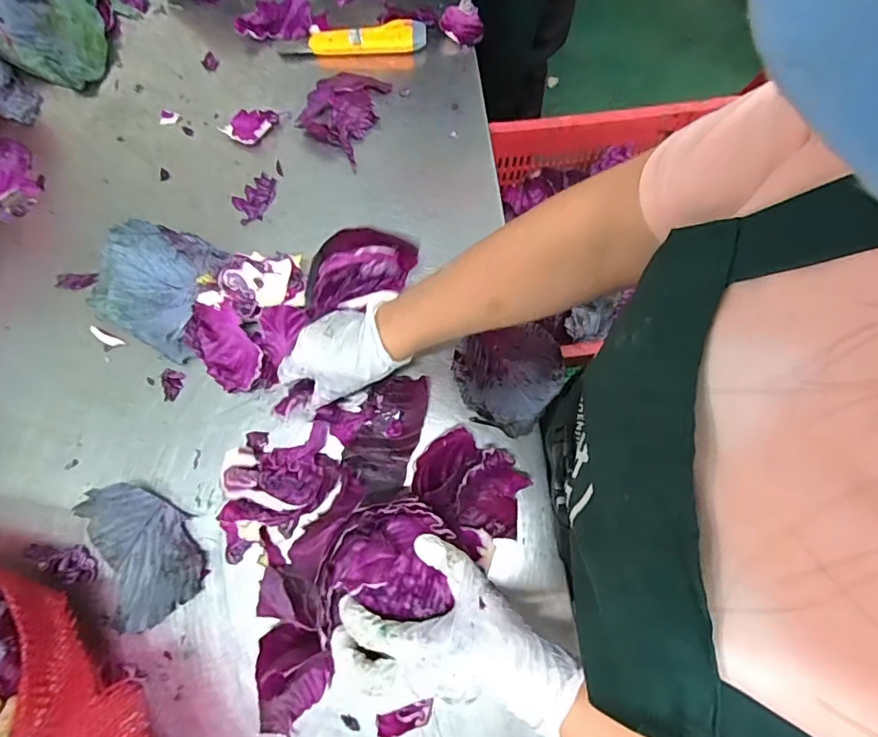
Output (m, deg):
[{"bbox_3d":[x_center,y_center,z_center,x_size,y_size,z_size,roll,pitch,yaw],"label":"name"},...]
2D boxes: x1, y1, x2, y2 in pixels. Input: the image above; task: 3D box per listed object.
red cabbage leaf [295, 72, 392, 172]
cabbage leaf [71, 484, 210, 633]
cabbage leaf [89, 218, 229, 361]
[{"bbox_3d":[-0.111,-0.297,0.590,0.077,0.028,0.105,23,78,5],"label":"red cabbage leaf"},{"bbox_3d":[-0.291,0.175,0.499,0.093,0.021,0.133,-28,79,-6],"label":"cabbage leaf"},{"bbox_3d":[-0.300,-0.091,0.544,0.118,0.036,0.126,22,78,5],"label":"cabbage leaf"}]

